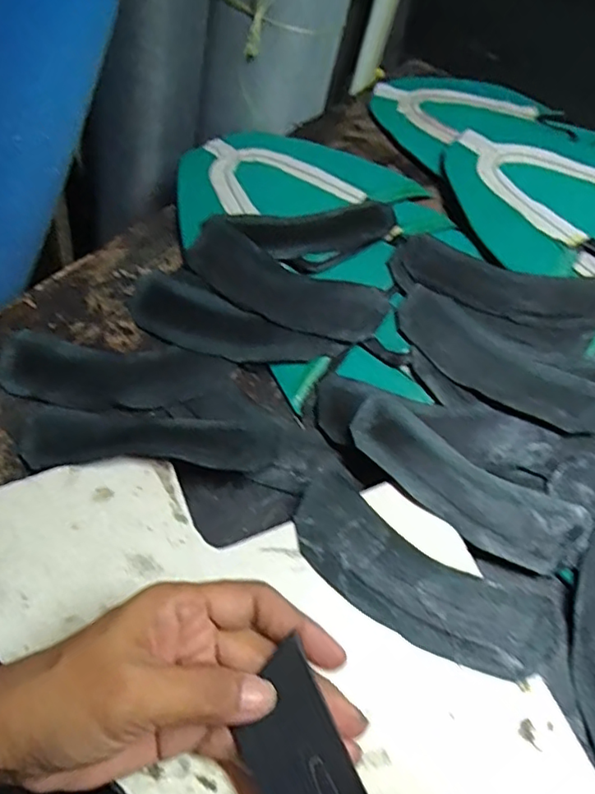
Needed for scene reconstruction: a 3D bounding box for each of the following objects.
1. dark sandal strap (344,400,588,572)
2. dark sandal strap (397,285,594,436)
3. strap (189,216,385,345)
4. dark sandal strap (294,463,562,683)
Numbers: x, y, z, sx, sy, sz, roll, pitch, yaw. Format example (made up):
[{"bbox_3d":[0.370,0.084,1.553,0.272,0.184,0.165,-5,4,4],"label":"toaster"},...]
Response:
[{"bbox_3d":[0.097,0.051,0.327,0.144,0.008,0.052,30,66,14],"label":"dark sandal strap"},{"bbox_3d":[0.141,-0.021,0.368,0.158,0.006,0.069,22,64,10],"label":"dark sandal strap"},{"bbox_3d":[-0.013,-0.084,0.404,0.156,0.011,0.061,30,66,14],"label":"strap"},{"bbox_3d":[0.063,0.097,0.297,0.145,0.007,0.060,33,67,15],"label":"dark sandal strap"}]

